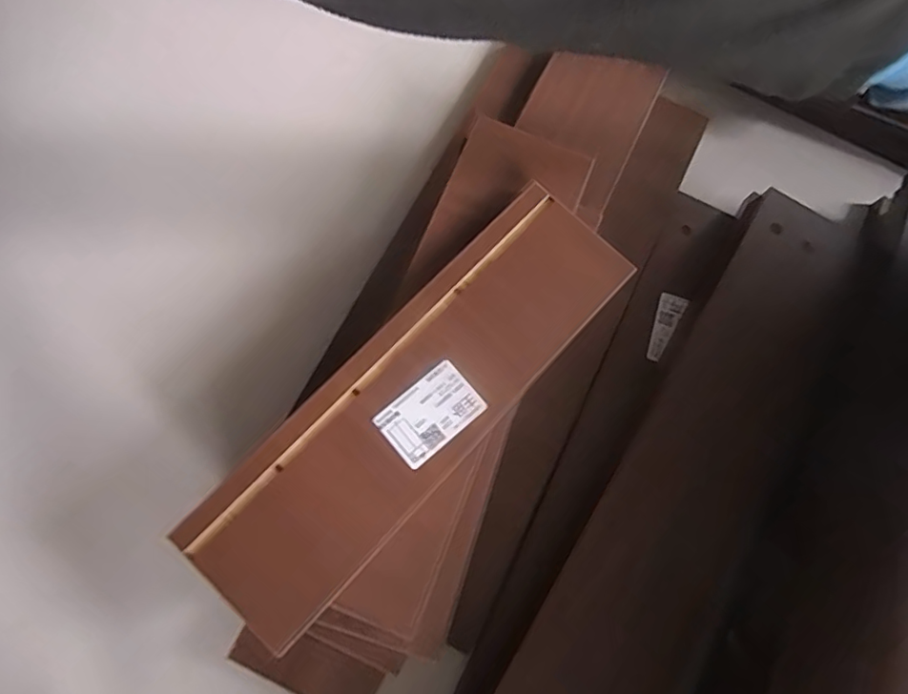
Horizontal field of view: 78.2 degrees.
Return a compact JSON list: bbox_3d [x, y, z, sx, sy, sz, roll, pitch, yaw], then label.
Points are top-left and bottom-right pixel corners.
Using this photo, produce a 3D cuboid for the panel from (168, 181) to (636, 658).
[{"bbox_3d":[-0.022,0.028,0.348,0.094,0.013,0.313,43,80,9],"label":"panel"}]

